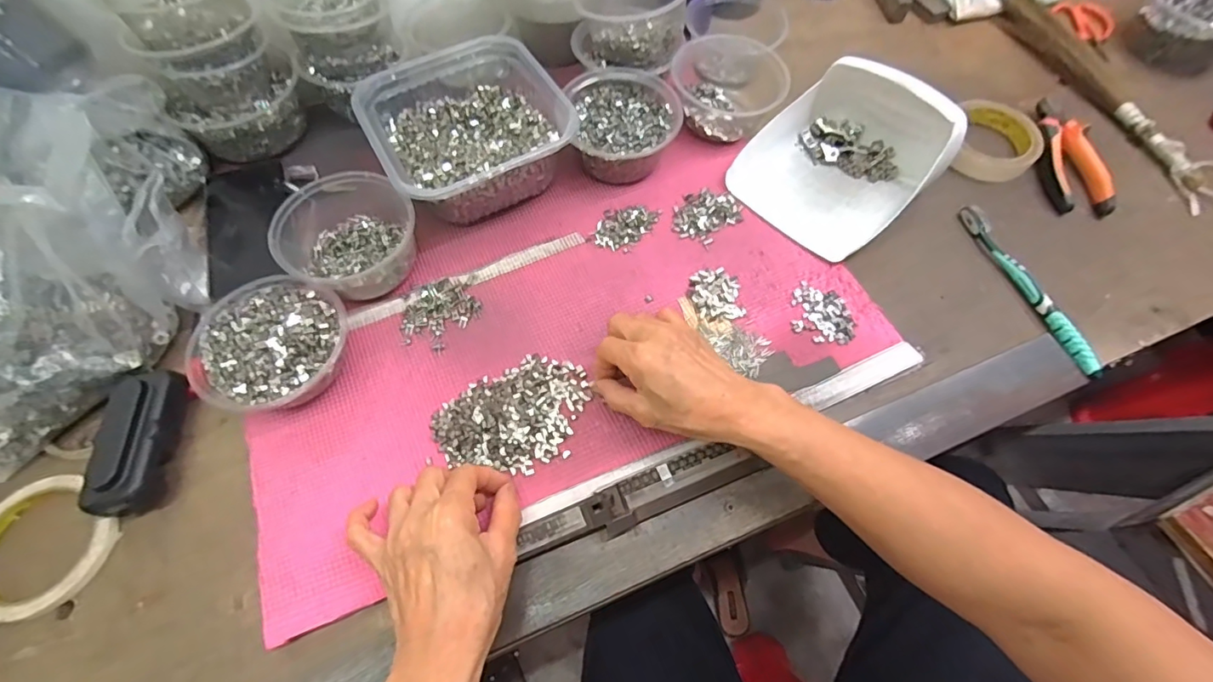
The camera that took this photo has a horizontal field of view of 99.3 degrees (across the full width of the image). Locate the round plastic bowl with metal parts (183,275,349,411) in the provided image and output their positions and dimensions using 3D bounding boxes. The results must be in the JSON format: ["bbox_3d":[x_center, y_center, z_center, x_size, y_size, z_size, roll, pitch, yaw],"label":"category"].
[{"bbox_3d":[-0.268,0.005,0.417,0.114,0.043,0.107,0,64,0],"label":"round plastic bowl with metal parts"}]

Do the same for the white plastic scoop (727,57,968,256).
[{"bbox_3d":[0.227,-0.184,0.491,0.180,0.079,0.157,-36,70,-16],"label":"white plastic scoop"}]

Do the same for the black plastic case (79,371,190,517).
[{"bbox_3d":[-0.357,0.074,0.392,0.044,0.041,0.107,-6,64,-3],"label":"black plastic case"}]

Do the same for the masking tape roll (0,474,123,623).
[{"bbox_3d":[-0.416,0.150,0.374,0.103,0.011,0.089,31,68,14],"label":"masking tape roll"}]

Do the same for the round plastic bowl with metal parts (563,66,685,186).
[{"bbox_3d":[0.017,-0.215,0.518,0.105,0.055,0.116,-8,64,-4],"label":"round plastic bowl with metal parts"}]

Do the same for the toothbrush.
[{"bbox_3d":[0.380,-0.052,0.466,0.016,0.019,0.186,-14,65,-7],"label":"toothbrush"}]

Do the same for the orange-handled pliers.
[{"bbox_3d":[0.475,-0.195,0.535,0.060,0.020,0.146,1,64,0],"label":"orange-handled pliers"}]

